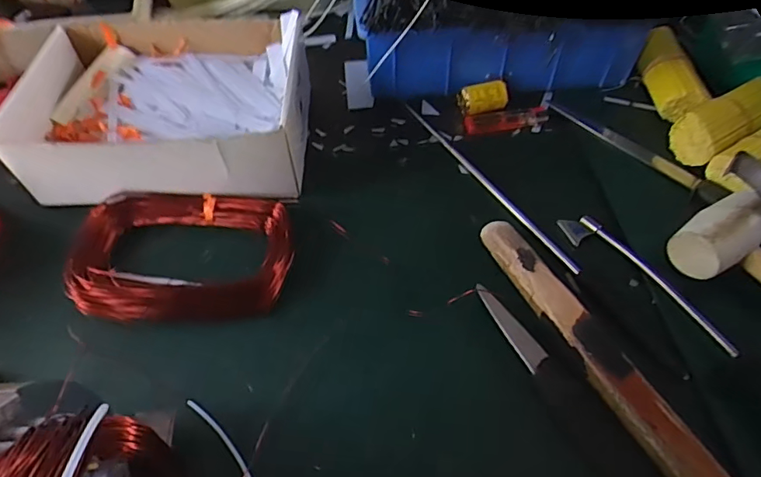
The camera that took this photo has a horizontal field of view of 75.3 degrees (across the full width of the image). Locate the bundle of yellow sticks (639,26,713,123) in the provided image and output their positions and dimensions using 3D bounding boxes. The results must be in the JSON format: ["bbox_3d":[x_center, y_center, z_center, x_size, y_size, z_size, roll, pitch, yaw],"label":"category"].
[{"bbox_3d":[0.297,-0.169,0.502,0.039,0.034,0.105,-1,57,1],"label":"bundle of yellow sticks"}]

